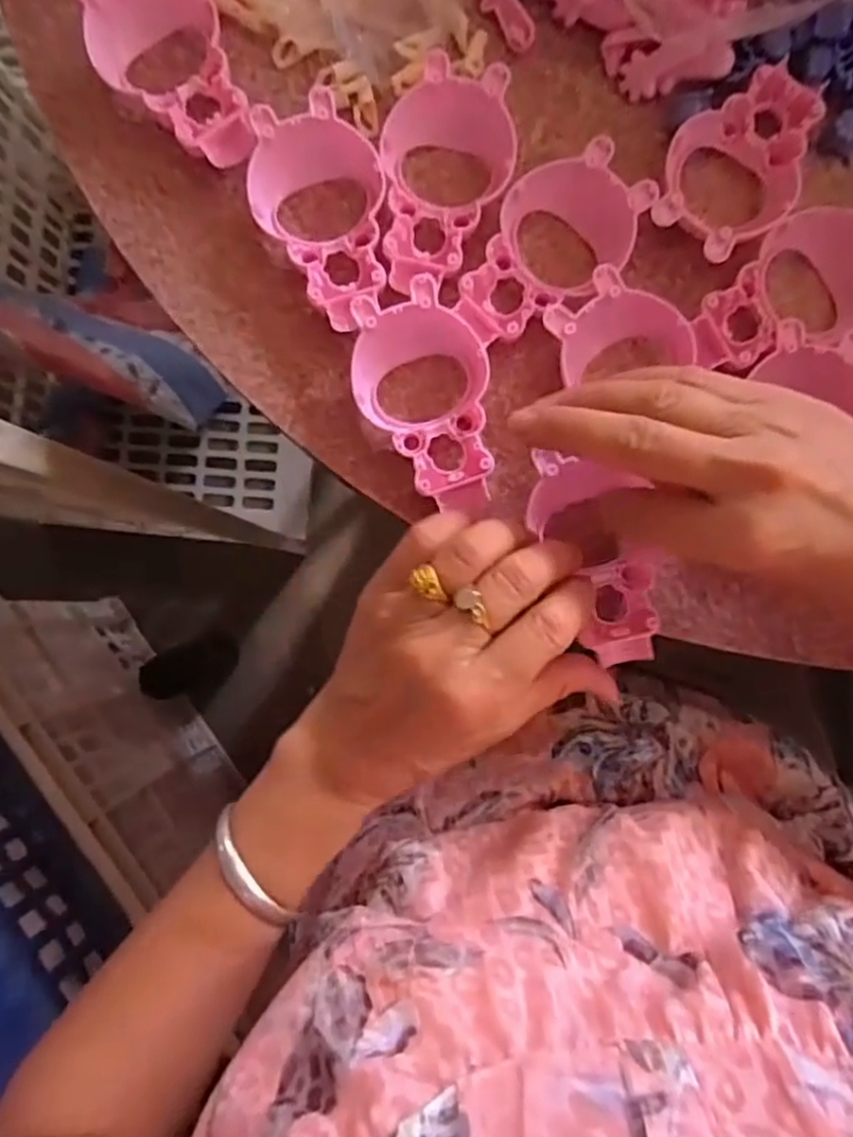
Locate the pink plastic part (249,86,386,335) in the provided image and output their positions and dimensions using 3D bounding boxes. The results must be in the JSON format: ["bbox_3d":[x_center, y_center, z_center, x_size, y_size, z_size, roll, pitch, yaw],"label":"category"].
[{"bbox_3d":[-0.047,-0.163,0.328,0.059,0.026,0.104,-15,87,2],"label":"pink plastic part"}]

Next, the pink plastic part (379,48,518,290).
[{"bbox_3d":[0.010,-0.181,0.327,0.059,0.024,0.099,-1,88,2],"label":"pink plastic part"}]

